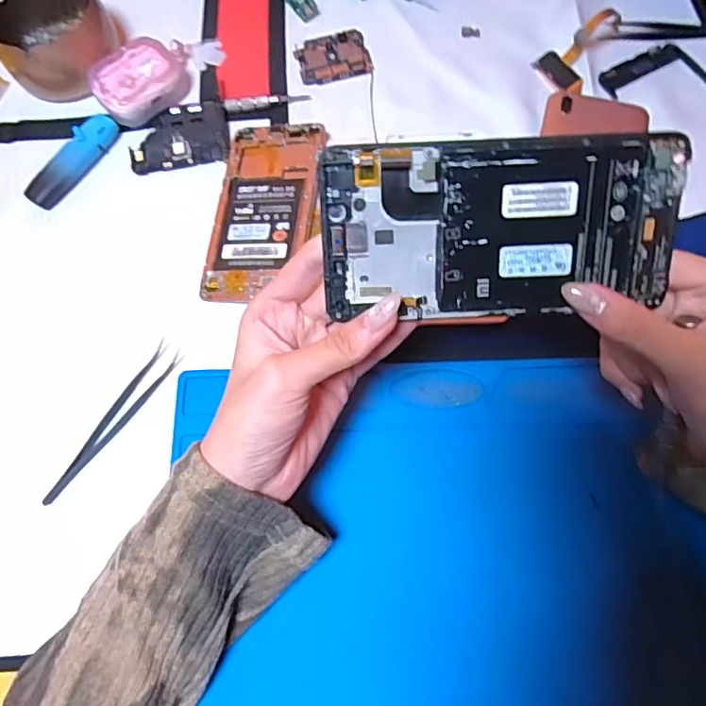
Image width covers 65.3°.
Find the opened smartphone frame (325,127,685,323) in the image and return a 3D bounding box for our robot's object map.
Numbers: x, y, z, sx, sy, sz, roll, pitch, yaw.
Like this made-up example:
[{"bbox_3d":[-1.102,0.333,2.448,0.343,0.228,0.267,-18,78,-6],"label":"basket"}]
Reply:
[{"bbox_3d":[0.061,-0.051,0.232,0.145,0.004,0.070,-2,110,1],"label":"opened smartphone frame"}]

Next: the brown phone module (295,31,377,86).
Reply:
[{"bbox_3d":[-0.016,-0.234,0.436,0.055,0.004,0.044,-12,71,-2],"label":"brown phone module"}]

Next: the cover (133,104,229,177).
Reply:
[{"bbox_3d":[-0.129,-0.161,0.412,0.071,0.004,0.048,-8,81,-1],"label":"cover"}]

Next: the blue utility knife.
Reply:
[{"bbox_3d":[-0.205,-0.143,0.406,0.021,0.014,0.084,33,76,12],"label":"blue utility knife"}]

